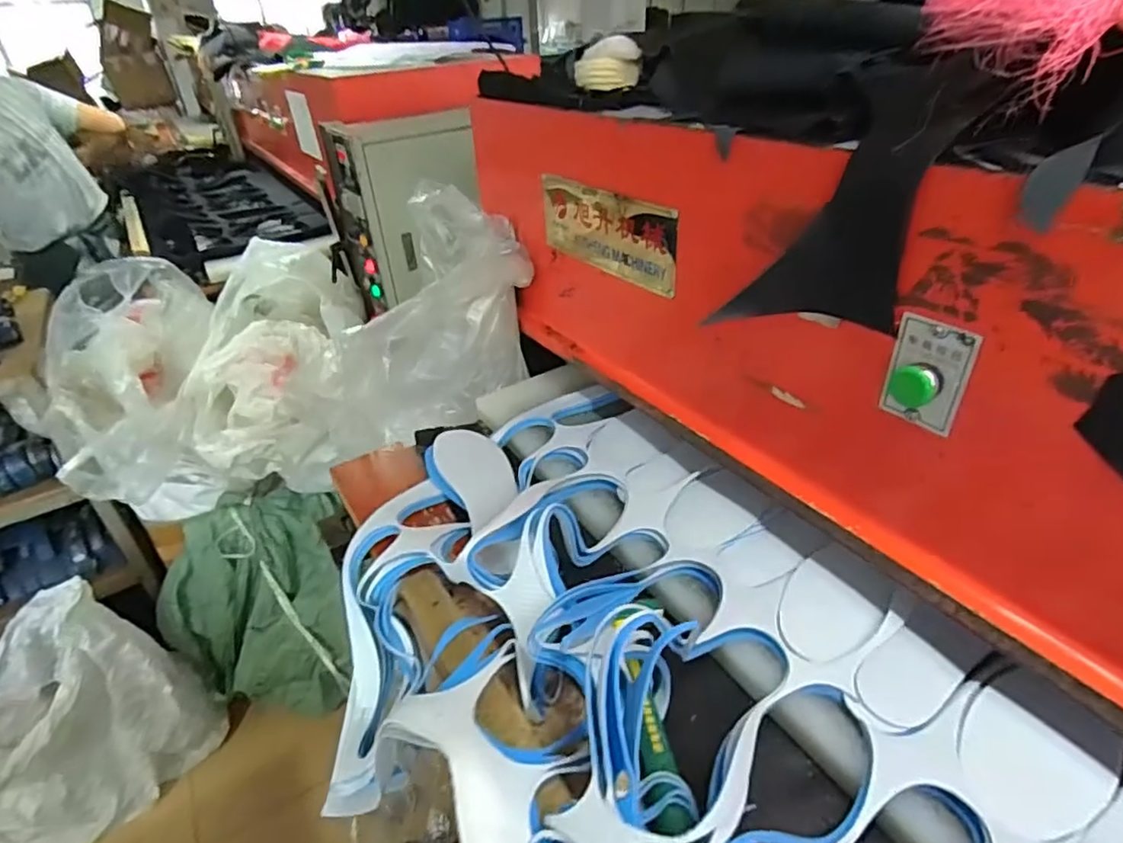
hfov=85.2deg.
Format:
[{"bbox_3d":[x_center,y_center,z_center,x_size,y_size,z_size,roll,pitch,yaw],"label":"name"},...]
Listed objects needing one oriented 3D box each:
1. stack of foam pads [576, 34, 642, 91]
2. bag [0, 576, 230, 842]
[{"bbox_3d":[0.061,-0.459,0.780,0.084,0.054,0.075,4,35,6],"label":"stack of foam pads"},{"bbox_3d":[-1.115,0.670,1.356,0.523,0.579,0.281,-28,44,-34],"label":"bag"}]

